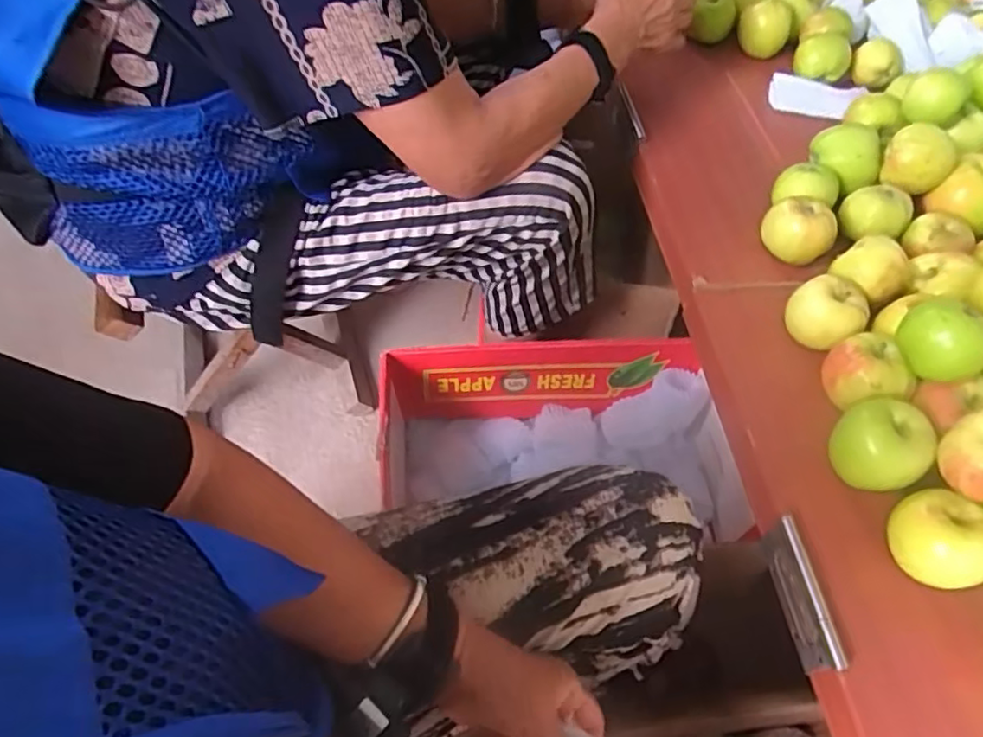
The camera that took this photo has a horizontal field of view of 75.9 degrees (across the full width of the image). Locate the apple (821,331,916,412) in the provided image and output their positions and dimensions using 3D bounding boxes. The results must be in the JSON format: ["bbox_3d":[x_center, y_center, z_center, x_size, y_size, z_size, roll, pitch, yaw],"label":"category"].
[{"bbox_3d":[0.303,0.007,0.515,0.047,0.052,0.059,-9,57,-10],"label":"apple"}]

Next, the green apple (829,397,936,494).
[{"bbox_3d":[0.294,0.060,0.478,0.057,0.063,0.062,-25,61,-20],"label":"green apple"}]

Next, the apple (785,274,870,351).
[{"bbox_3d":[0.293,-0.048,0.553,0.060,0.047,0.053,38,62,20],"label":"apple"}]

